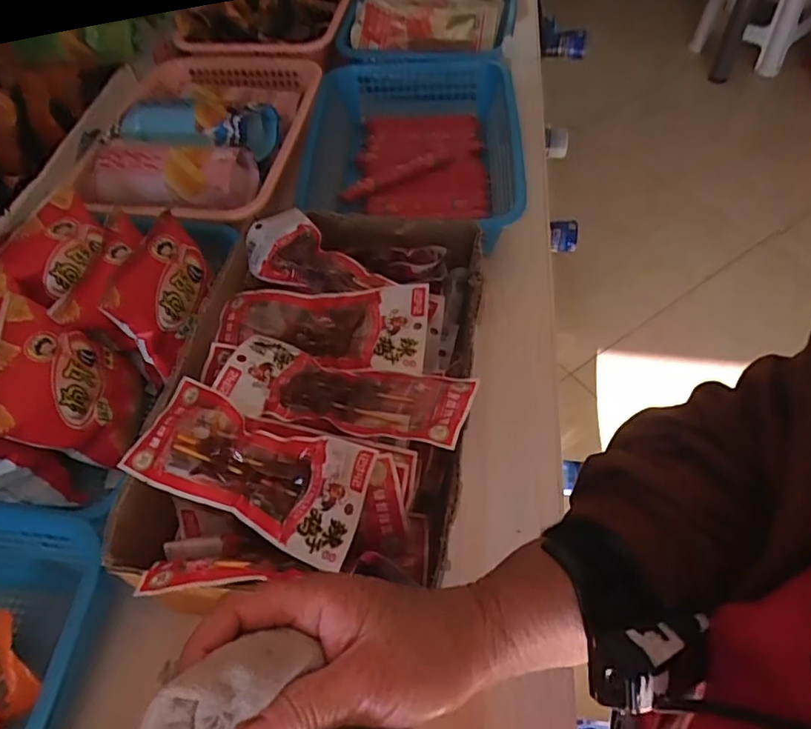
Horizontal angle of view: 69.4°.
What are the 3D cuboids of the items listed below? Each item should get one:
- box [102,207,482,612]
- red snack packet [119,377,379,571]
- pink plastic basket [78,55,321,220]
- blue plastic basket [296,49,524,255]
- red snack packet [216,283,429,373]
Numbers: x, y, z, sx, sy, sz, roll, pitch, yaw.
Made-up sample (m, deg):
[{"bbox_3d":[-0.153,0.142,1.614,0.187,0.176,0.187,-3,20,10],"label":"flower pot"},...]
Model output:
[{"bbox_3d":[-0.067,0.017,0.505,0.241,0.110,0.368,5,55,8],"label":"box"},{"bbox_3d":[-0.112,0.071,0.418,0.183,0.021,0.080,20,69,20],"label":"red snack packet"},{"bbox_3d":[-0.246,-0.310,0.732,0.240,0.074,0.360,2,54,5],"label":"pink plastic basket"},{"bbox_3d":[0.017,-0.269,0.723,0.228,0.088,0.339,0,54,4],"label":"blue plastic basket"},{"bbox_3d":[-0.074,-0.036,0.518,0.191,0.035,0.082,8,55,9],"label":"red snack packet"}]

